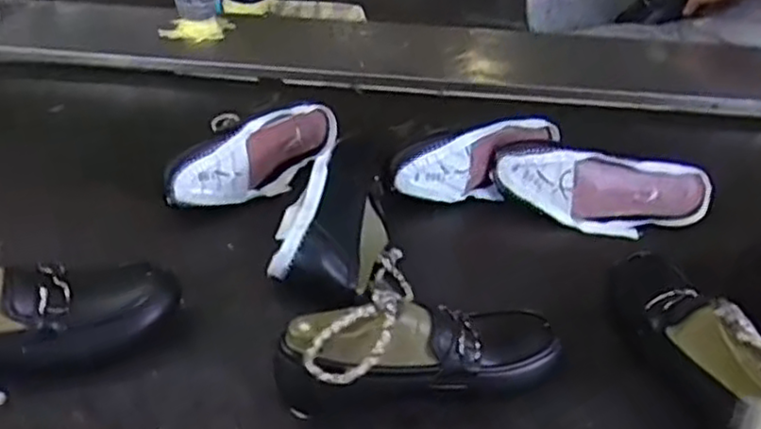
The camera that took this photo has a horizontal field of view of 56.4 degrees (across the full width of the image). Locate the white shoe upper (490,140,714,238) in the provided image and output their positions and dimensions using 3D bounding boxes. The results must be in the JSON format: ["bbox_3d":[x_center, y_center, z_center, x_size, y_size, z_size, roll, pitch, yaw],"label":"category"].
[{"bbox_3d":[0.247,-0.025,0.819,0.233,0.100,0.065,12,35,14],"label":"white shoe upper"}]

